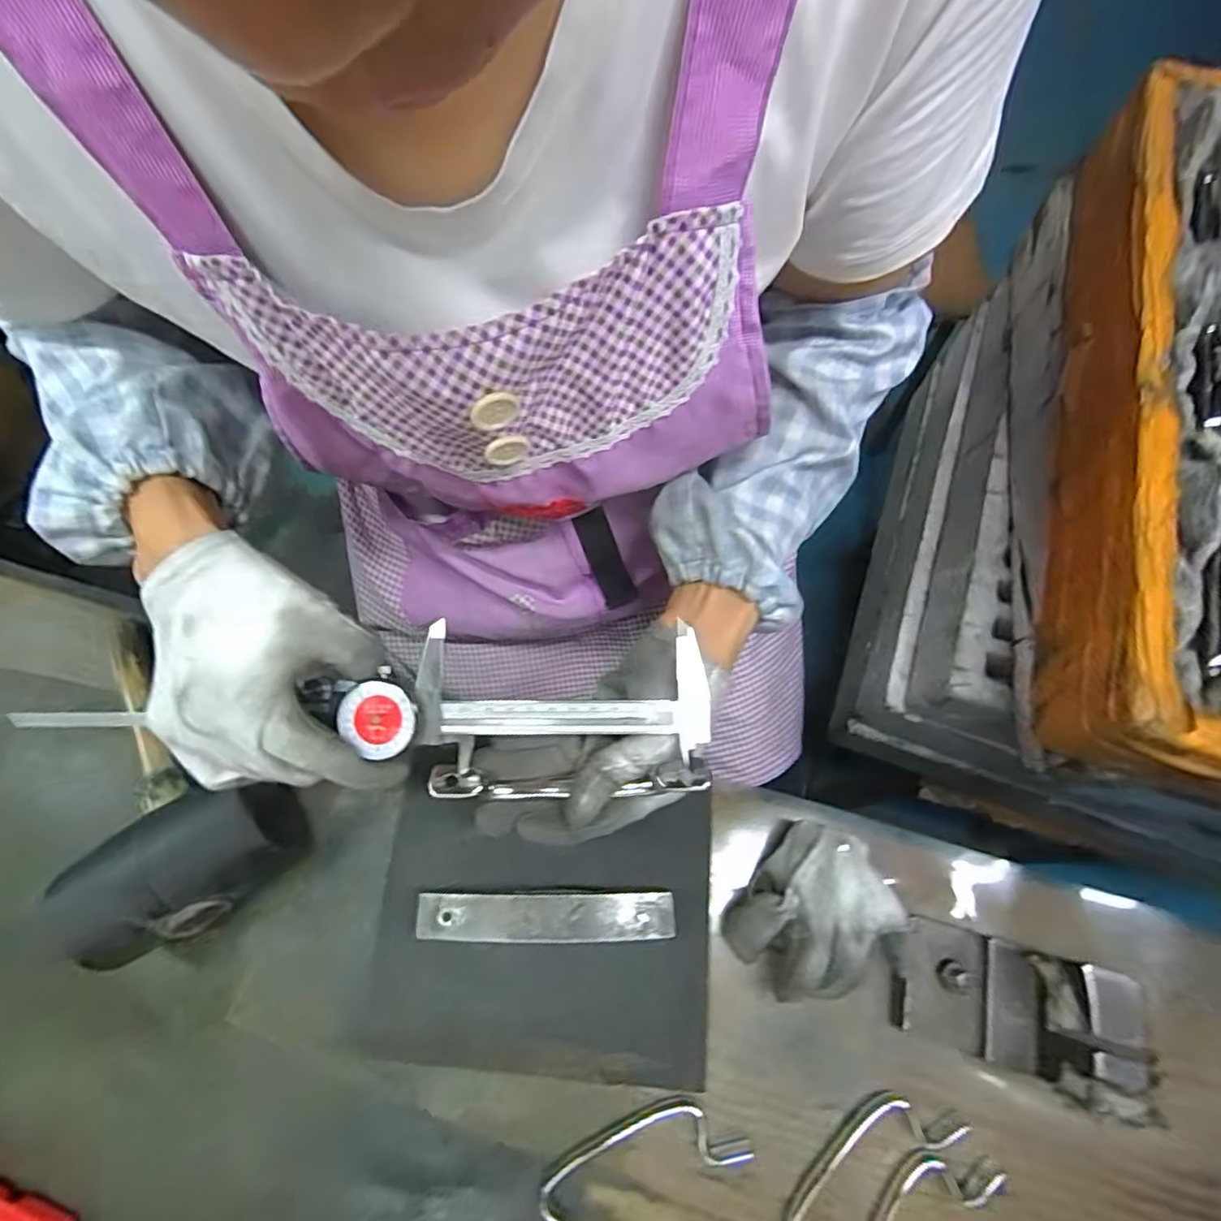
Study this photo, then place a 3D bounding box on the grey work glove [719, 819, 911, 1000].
[{"bbox_3d":[0.117,0.176,0.337,0.067,0.060,0.092,41,77,16],"label":"grey work glove"}]

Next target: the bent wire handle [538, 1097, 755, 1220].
[{"bbox_3d":[0.010,0.307,0.314,0.128,0.008,0.040,-24,54,-7],"label":"bent wire handle"}]

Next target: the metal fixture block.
[{"bbox_3d":[0.214,0.214,0.312,0.099,0.075,0.064,15,71,8],"label":"metal fixture block"}]

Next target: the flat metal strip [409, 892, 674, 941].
[{"bbox_3d":[-0.038,0.176,0.330,0.147,0.012,0.024,-1,70,1],"label":"flat metal strip"}]

